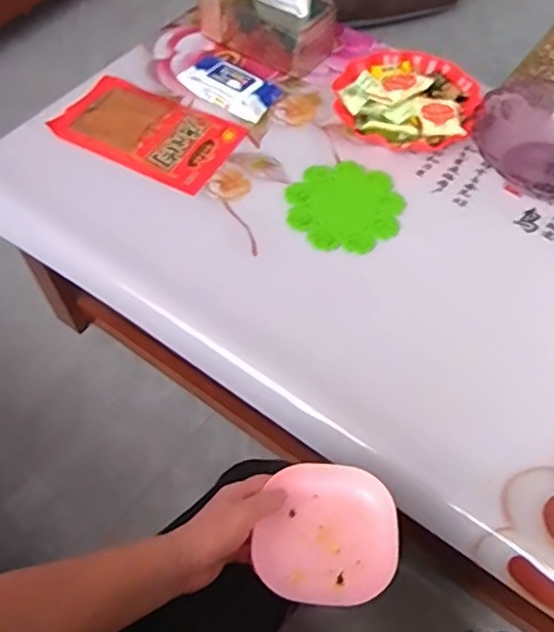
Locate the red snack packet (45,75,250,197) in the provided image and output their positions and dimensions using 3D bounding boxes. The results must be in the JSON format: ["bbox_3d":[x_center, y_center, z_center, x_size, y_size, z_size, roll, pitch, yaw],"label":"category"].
[{"bbox_3d":[-0.205,-0.297,0.954,0.275,0.023,0.160,24,63,15],"label":"red snack packet"}]

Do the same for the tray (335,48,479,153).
[{"bbox_3d":[0.211,-0.360,0.964,0.225,0.051,0.219,-13,60,-5],"label":"tray"}]

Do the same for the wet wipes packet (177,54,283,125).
[{"bbox_3d":[-0.079,-0.385,0.999,0.160,0.027,0.088,32,65,19],"label":"wet wipes packet"}]

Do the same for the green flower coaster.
[{"bbox_3d":[0.100,-0.165,0.883,0.168,0.010,0.165,1,57,-5],"label":"green flower coaster"}]

